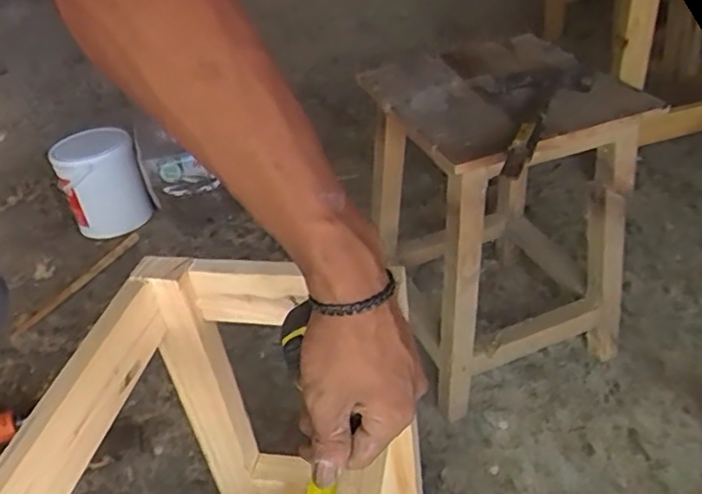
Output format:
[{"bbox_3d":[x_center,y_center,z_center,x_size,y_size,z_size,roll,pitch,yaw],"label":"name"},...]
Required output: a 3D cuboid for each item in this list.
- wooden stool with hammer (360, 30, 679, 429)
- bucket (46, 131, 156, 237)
[{"bbox_3d":[0.214,-0.046,0.998,0.350,0.457,0.357,-22,42,-15],"label":"wooden stool with hammer"},{"bbox_3d":[-0.573,-0.142,1.452,0.166,0.221,0.166,-5,40,4],"label":"bucket"}]

